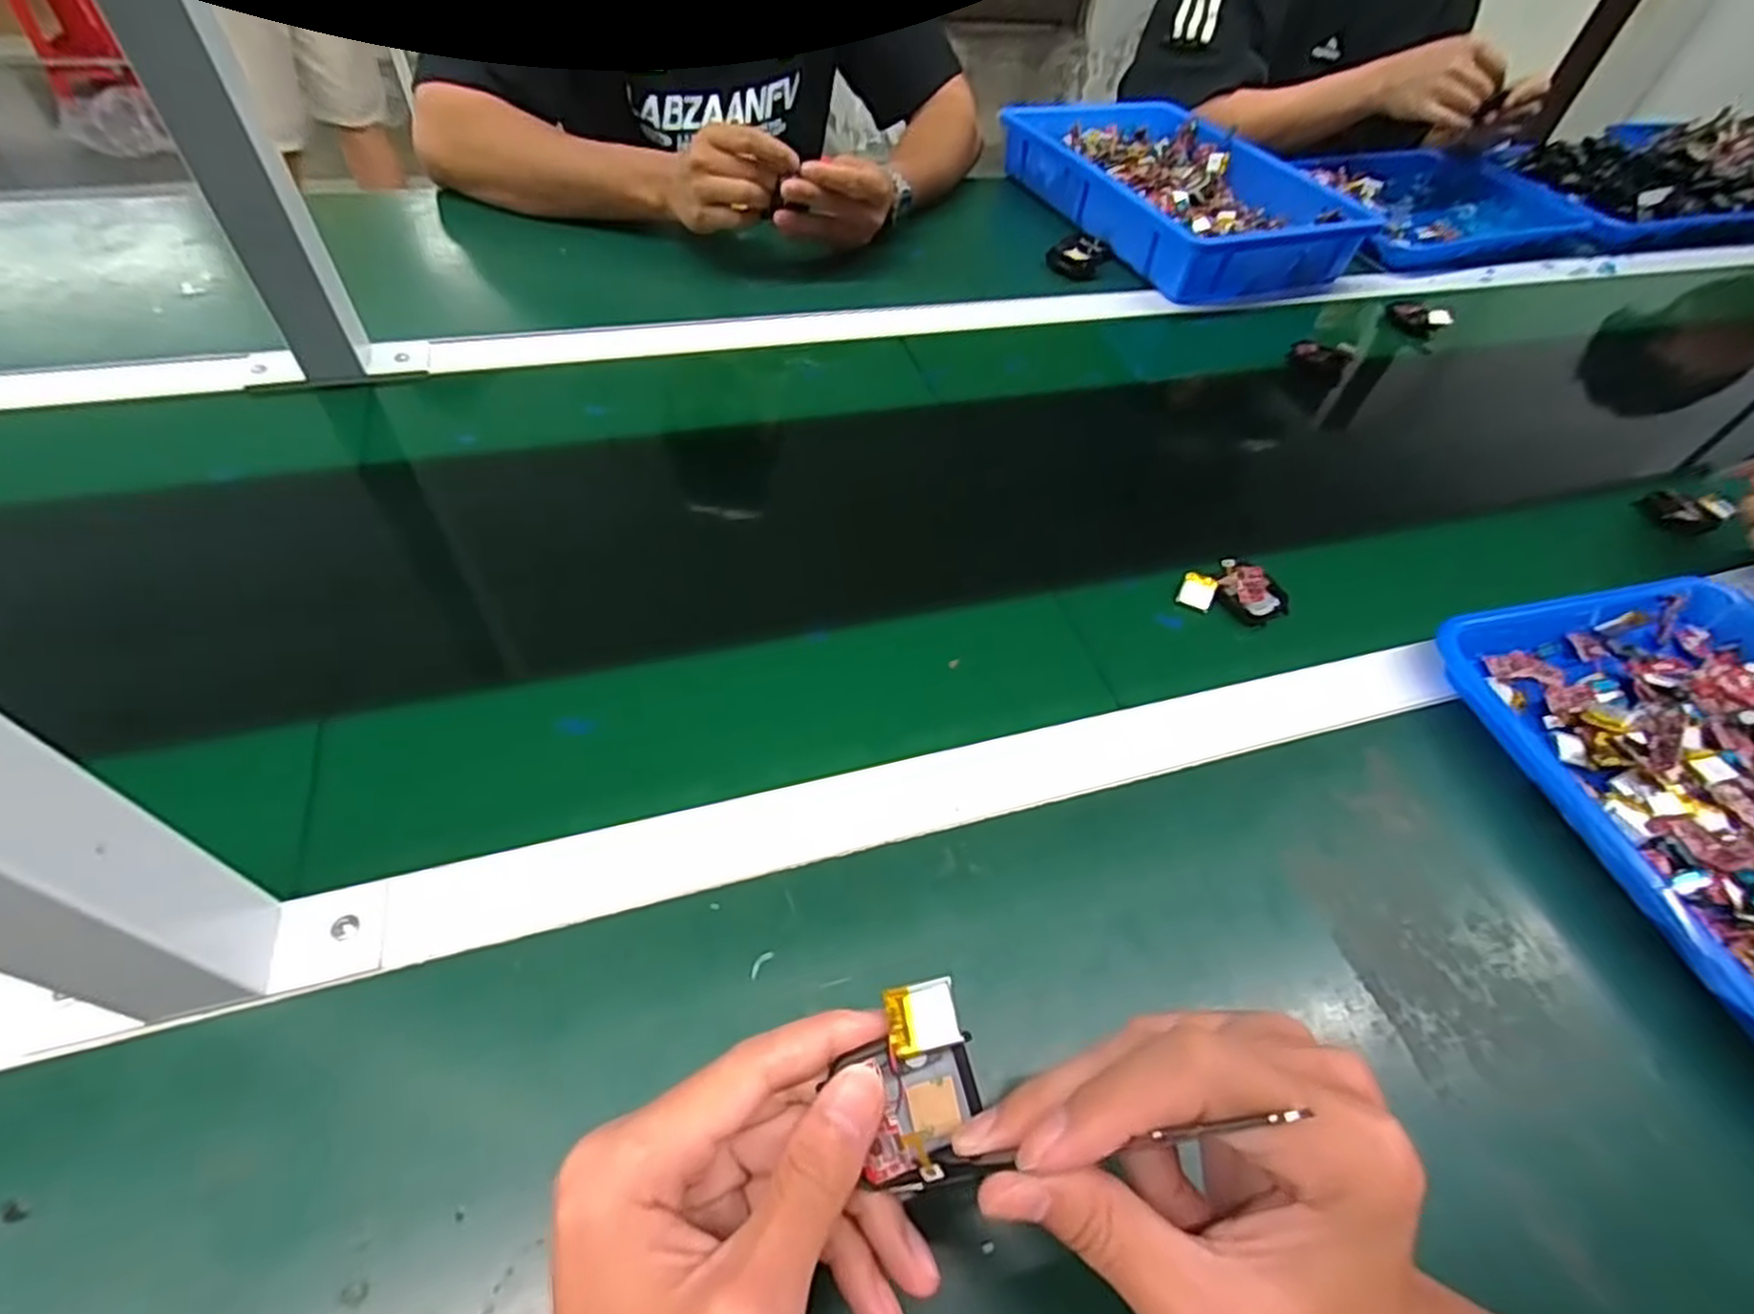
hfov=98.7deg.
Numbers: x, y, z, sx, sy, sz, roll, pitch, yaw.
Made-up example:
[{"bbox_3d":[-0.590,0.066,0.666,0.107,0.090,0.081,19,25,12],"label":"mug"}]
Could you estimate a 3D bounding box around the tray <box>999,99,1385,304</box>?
[{"bbox_3d":[0.338,-0.524,0.853,0.276,0.067,0.365,-14,54,-19],"label":"tray"}]

